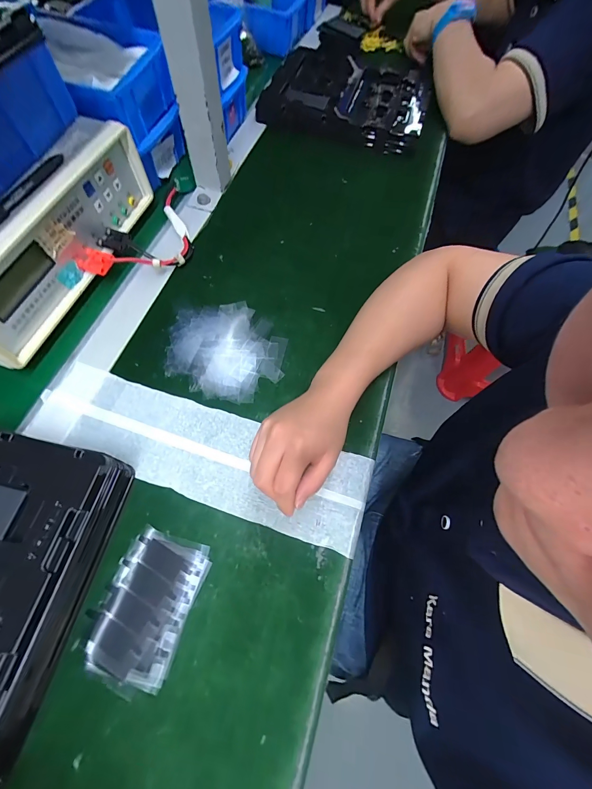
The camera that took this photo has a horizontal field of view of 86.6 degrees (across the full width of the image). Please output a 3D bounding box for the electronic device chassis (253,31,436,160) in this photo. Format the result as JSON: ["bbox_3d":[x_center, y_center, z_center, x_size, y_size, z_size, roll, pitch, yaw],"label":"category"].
[{"bbox_3d":[0.103,-0.553,0.561,0.268,0.050,0.306,17,67,4],"label":"electronic device chassis"}]

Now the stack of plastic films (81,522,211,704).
[{"bbox_3d":[-0.123,0.175,0.260,0.072,0.004,0.108,18,67,5],"label":"stack of plastic films"}]

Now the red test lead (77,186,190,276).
[{"bbox_3d":[-0.206,-0.209,0.402,0.137,0.037,0.136,-21,70,-11],"label":"red test lead"}]

